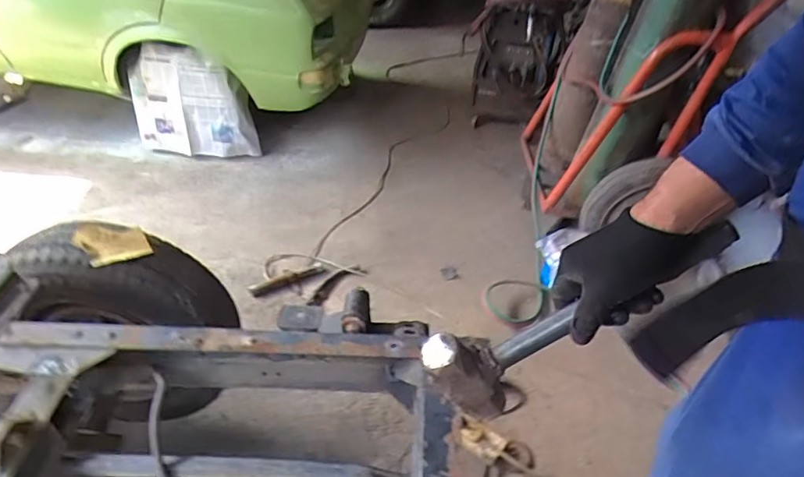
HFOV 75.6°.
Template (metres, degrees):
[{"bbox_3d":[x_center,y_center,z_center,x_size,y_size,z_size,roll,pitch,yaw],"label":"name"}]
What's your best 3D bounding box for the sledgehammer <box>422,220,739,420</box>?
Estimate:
[{"bbox_3d":[0.205,0.082,0.558,0.360,0.112,0.044,-28,36,5],"label":"sledgehammer"}]

